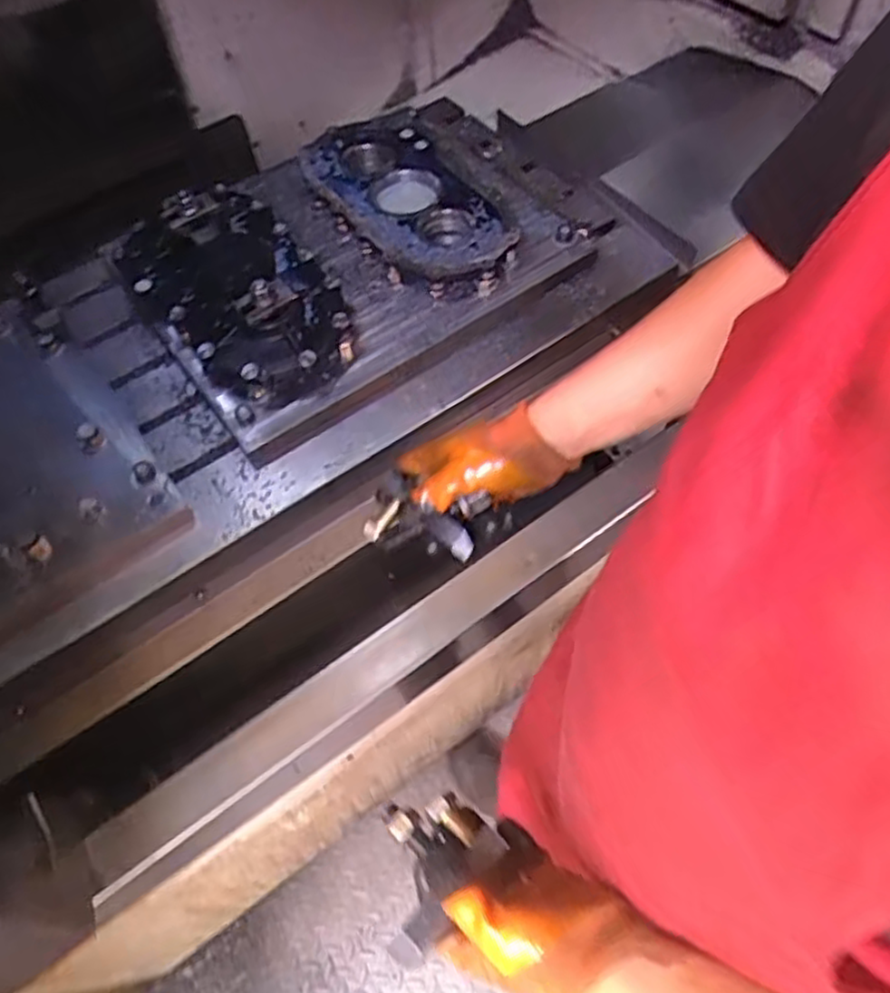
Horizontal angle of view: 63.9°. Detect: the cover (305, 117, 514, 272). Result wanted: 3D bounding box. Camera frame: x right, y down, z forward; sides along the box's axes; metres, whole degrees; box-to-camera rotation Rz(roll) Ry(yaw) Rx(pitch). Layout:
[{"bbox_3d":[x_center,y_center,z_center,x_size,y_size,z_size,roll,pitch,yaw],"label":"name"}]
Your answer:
[{"bbox_3d":[-0.059,-0.454,1.096,0.202,0.075,0.393,-28,60,-13],"label":"cover"}]

